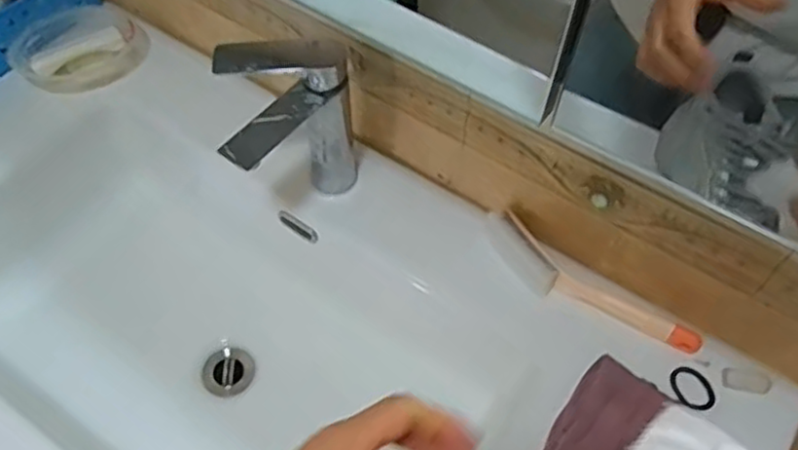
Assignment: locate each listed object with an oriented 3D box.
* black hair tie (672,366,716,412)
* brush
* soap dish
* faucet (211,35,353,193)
[{"bbox_3d":[0.271,0.151,0.640,0.035,0.005,0.044,-19,57,-15],"label":"black hair tie"},{"bbox_3d":[0.182,0.058,0.677,0.231,0.030,0.040,32,60,19],"label":"brush"},{"bbox_3d":[-0.405,-0.223,0.880,0.151,0.045,0.109,-38,64,-25],"label":"soap dish"},{"bbox_3d":[-0.102,-0.079,0.680,0.121,0.180,0.105,-11,56,-10],"label":"faucet"}]

